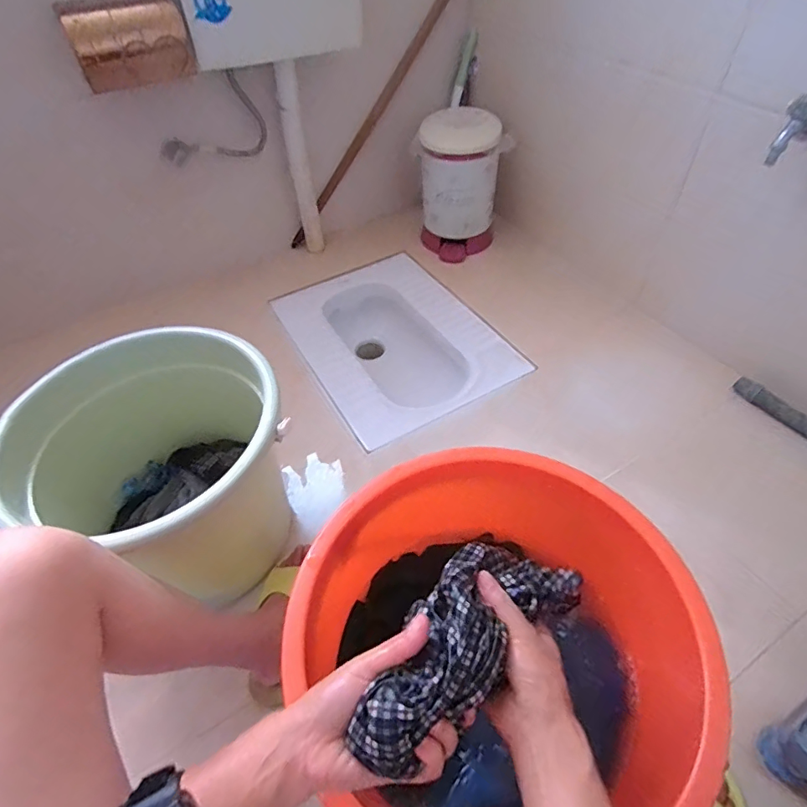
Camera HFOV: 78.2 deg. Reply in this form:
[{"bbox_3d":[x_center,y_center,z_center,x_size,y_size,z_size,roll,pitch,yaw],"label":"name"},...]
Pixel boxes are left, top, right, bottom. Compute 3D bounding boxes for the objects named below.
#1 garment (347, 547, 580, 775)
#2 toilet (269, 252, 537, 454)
[{"bbox_3d":[0.038,0.160,0.347,0.085,0.043,0.186,34,41,30],"label":"garment"},{"bbox_3d":[-0.031,-0.088,1.297,0.422,0.278,0.575,-24,50,-21],"label":"toilet"}]

